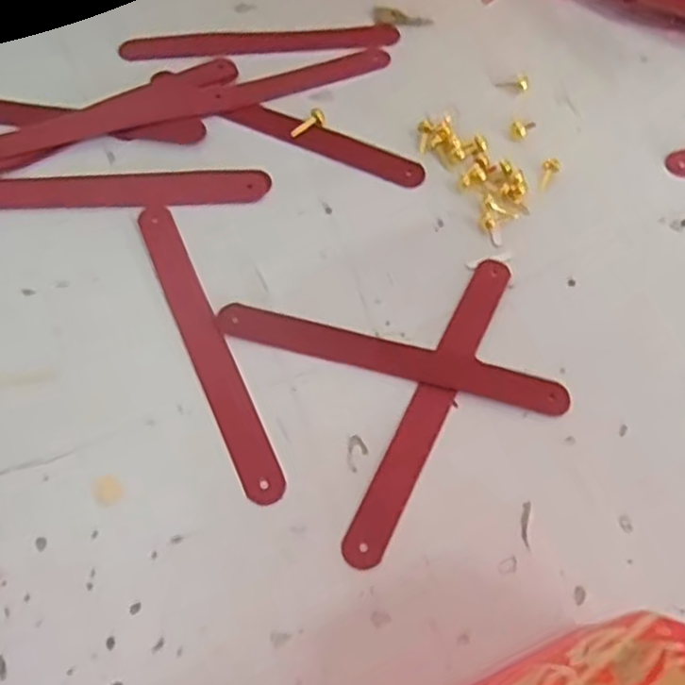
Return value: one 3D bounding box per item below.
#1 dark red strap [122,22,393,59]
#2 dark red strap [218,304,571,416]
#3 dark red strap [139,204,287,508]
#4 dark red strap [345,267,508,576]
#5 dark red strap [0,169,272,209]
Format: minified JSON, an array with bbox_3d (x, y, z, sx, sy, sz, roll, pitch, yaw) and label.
[{"bbox_3d":[-0.038,-0.144,0.345,0.130,0.004,0.015,-6,63,-6],"label":"dark red strap"},{"bbox_3d":[0.018,0.005,0.267,0.129,0.004,0.015,13,63,4],"label":"dark red strap"},{"bbox_3d":[-0.051,-0.001,0.268,0.014,0.004,0.130,-21,66,-13],"label":"dark red strap"},{"bbox_3d":[0.033,0.019,0.261,0.014,0.004,0.130,25,64,10],"label":"dark red strap"},{"bbox_3d":[-0.097,-0.063,0.298,0.131,0.004,0.017,-3,63,-5],"label":"dark red strap"}]

